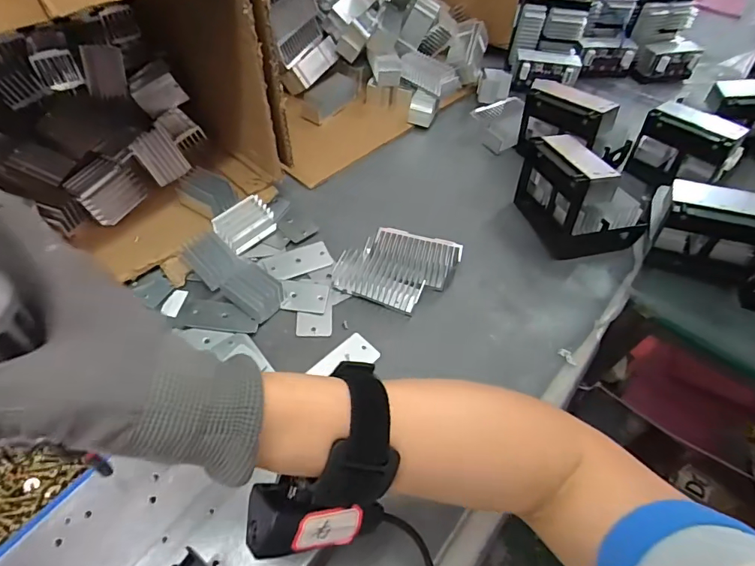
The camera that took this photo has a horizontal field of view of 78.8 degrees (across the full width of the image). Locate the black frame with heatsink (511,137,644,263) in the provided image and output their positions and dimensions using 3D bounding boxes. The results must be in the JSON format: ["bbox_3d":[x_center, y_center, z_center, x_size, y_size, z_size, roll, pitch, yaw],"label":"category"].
[{"bbox_3d":[0.241,-0.110,0.539,0.100,0.103,0.122,-11,55,-13],"label":"black frame with heatsink"}]

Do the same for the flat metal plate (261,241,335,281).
[{"bbox_3d":[-0.087,-0.024,0.508,0.070,0.004,0.039,-18,57,-18],"label":"flat metal plate"}]

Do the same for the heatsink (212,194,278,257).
[{"bbox_3d":[-0.148,-0.065,0.511,0.062,0.025,0.045,-39,93,-27],"label":"heatsink"}]

